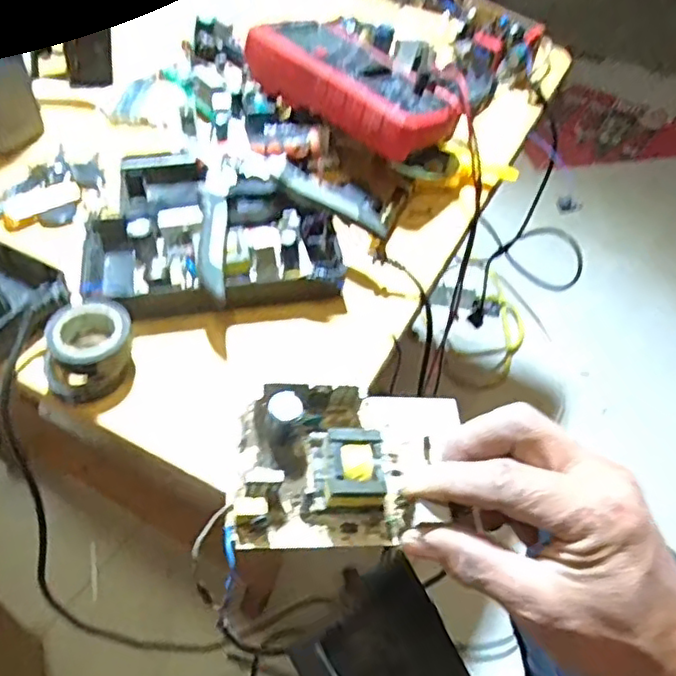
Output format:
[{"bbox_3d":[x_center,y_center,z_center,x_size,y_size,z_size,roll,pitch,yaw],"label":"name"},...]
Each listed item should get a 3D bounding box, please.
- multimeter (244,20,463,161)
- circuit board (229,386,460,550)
[{"bbox_3d":[0.013,-0.217,0.525,0.178,0.047,0.089,36,57,23],"label":"multimeter"},{"bbox_3d":[0.009,0.059,0.313,0.120,0.038,0.080,-2,50,-6],"label":"circuit board"}]

